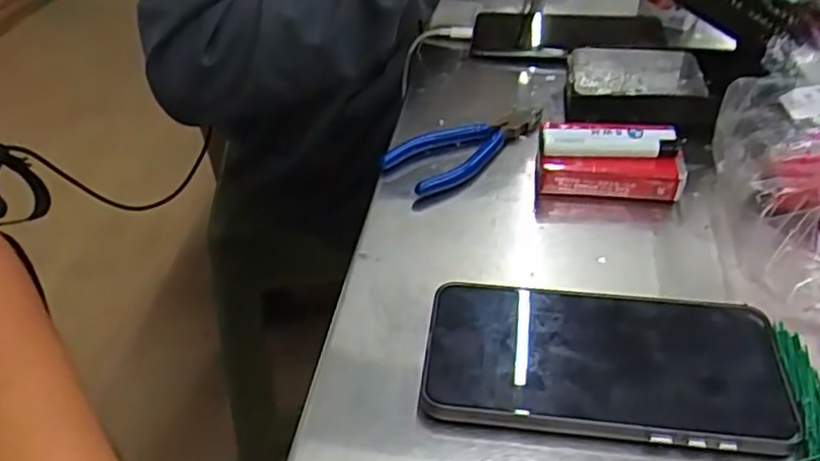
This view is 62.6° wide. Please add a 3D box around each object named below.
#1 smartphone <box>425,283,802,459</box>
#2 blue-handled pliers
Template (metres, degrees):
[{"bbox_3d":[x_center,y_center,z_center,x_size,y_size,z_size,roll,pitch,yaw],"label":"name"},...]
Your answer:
[{"bbox_3d":[0.090,0.061,0.317,0.161,0.013,0.077,4,42,7],"label":"smartphone"},{"bbox_3d":[0.042,-0.057,0.458,0.117,0.017,0.044,-24,46,-23],"label":"blue-handled pliers"}]

